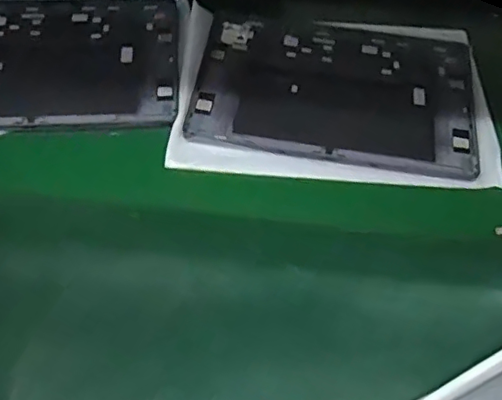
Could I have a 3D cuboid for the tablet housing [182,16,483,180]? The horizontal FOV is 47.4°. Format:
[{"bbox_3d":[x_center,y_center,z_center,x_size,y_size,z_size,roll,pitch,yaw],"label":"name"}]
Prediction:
[{"bbox_3d":[0.081,-0.106,0.537,0.255,0.008,0.174,8,56,2],"label":"tablet housing"}]

